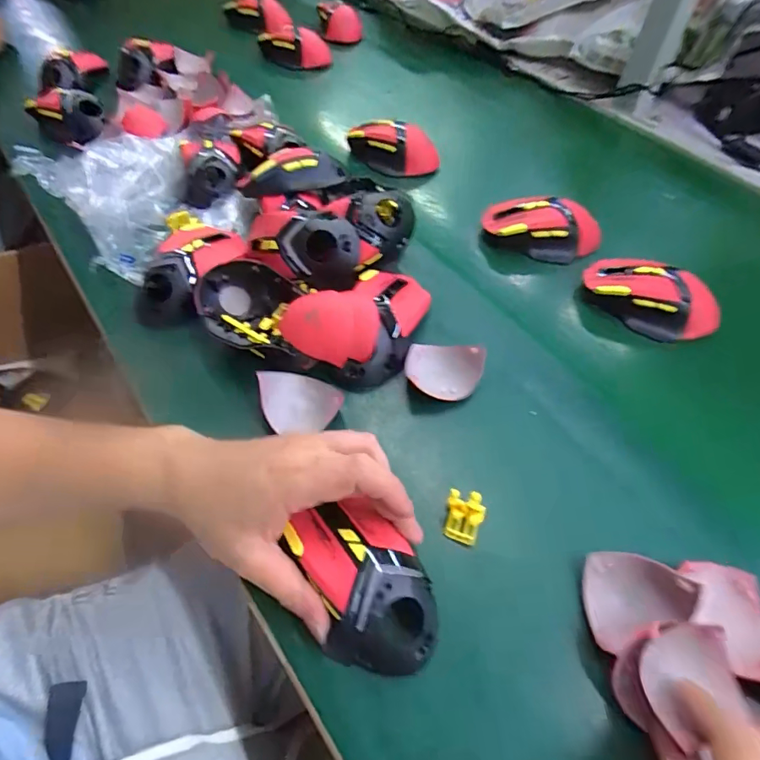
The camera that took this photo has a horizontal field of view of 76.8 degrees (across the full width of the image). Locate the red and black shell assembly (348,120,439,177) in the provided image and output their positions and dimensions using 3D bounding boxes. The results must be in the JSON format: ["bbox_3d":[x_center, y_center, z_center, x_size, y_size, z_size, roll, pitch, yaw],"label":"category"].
[{"bbox_3d":[0.012,-0.276,0.572,0.115,0.057,0.041,9,29,13],"label":"red and black shell assembly"}]

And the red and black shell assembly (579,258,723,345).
[{"bbox_3d":[0.251,-0.075,0.440,0.122,0.039,0.055,25,59,15],"label":"red and black shell assembly"}]

